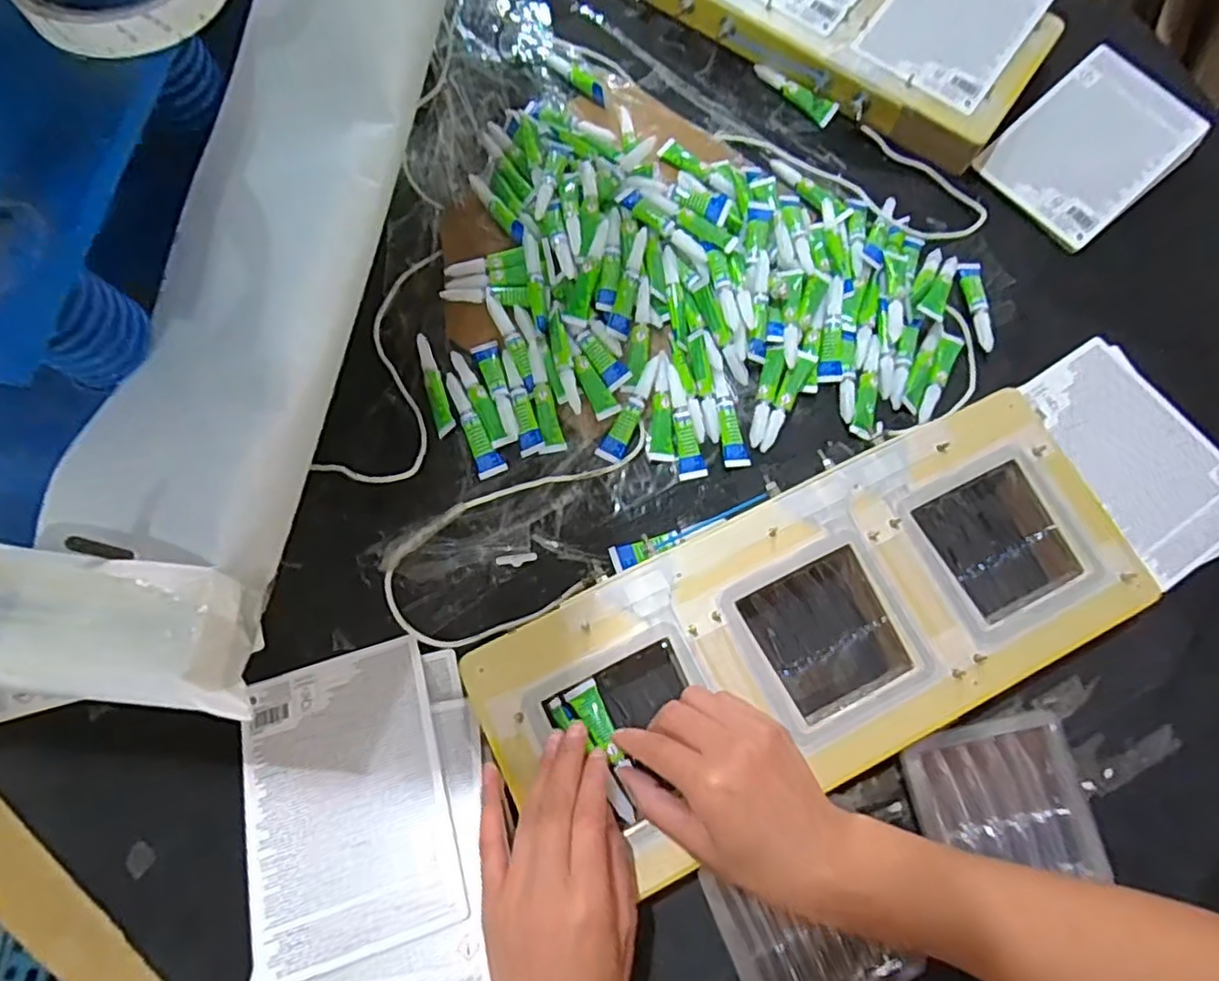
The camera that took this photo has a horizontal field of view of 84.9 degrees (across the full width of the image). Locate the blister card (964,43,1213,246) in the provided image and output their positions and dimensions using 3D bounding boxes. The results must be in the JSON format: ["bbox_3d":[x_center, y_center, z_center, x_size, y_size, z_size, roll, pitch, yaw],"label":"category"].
[{"bbox_3d":[0.409,-0.293,0.565,0.166,0.012,0.118,-40,78,-5],"label":"blister card"}]

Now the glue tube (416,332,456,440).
[{"bbox_3d":[-0.129,-0.080,0.491,0.013,0.006,0.083,-15,74,-6],"label":"glue tube"}]

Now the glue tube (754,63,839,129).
[{"bbox_3d":[0.162,-0.349,0.583,0.082,0.016,0.012,40,76,10],"label":"glue tube"}]

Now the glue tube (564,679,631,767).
[{"bbox_3d":[-0.007,0.141,0.403,0.019,0.007,0.049,-26,68,-9],"label":"glue tube"}]

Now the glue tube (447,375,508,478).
[{"bbox_3d":[-0.099,-0.048,0.484,0.019,0.008,0.082,-23,75,-8],"label":"glue tube"}]

